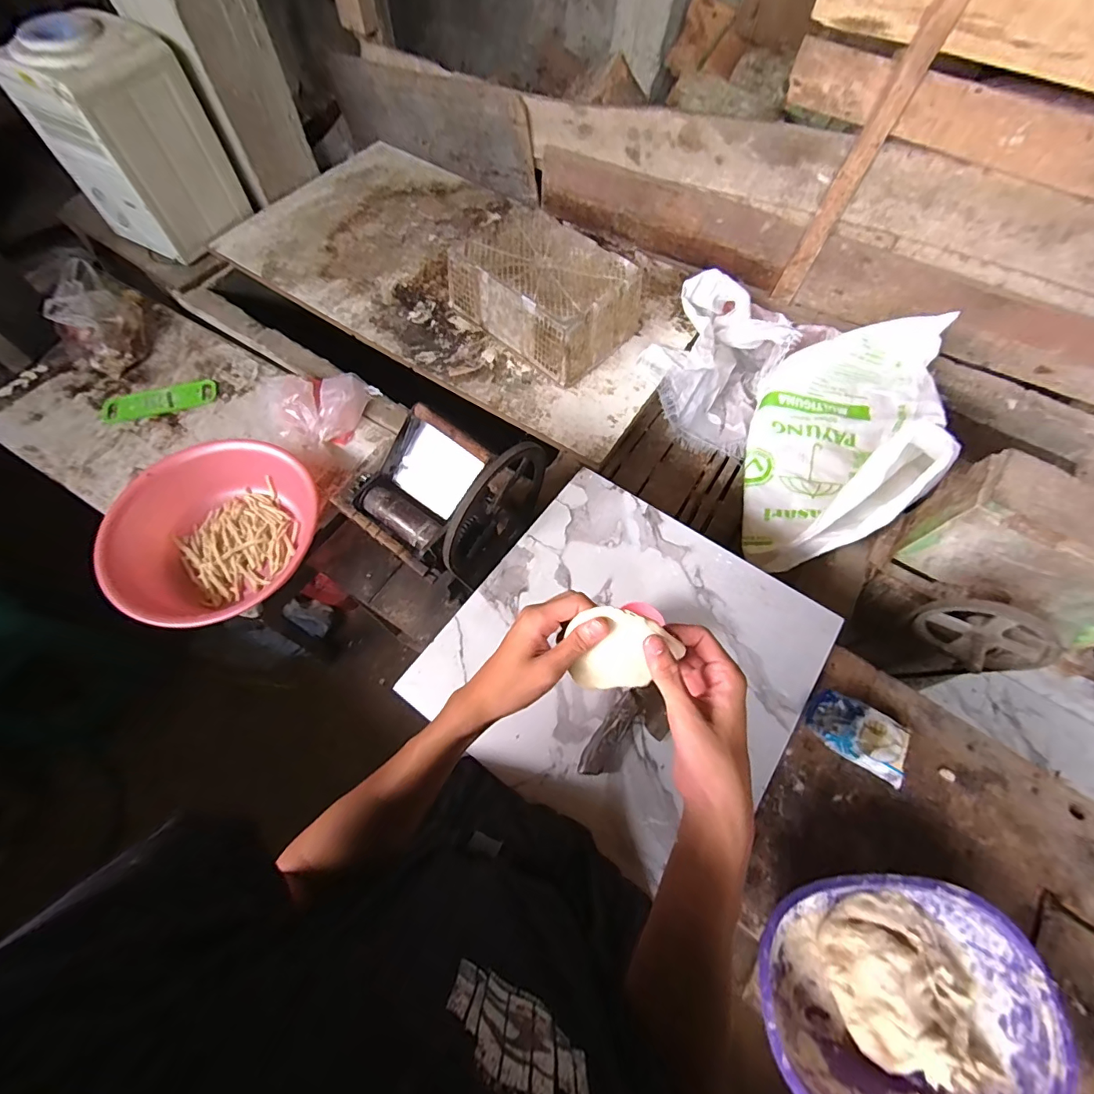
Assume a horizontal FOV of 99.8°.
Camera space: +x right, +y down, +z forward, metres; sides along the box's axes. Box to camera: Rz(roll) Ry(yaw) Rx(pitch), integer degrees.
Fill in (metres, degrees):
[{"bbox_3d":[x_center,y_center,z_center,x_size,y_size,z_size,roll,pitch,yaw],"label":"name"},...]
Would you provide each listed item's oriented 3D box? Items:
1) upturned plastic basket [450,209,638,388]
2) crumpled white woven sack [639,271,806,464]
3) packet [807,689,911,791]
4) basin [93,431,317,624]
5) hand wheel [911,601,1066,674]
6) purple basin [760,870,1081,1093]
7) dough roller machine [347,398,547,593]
[{"bbox_3d":[-0.002,-0.696,1.264,0.456,0.185,0.330,42,70,16],"label":"upturned plastic basket"},{"bbox_3d":[0.474,-0.518,1.313,0.342,0.273,0.373,24,66,9],"label":"crumpled white woven sack"},{"bbox_3d":[0.435,0.258,0.642,0.123,0.019,0.085,29,67,11],"label":"packet"},{"bbox_3d":[-0.698,-0.022,1.004,0.393,0.168,0.404,1,65,-2],"label":"basin"},{"bbox_3d":[0.810,0.174,0.853,0.200,0.178,0.060,26,62,9],"label":"hand wheel"},{"bbox_3d":[0.381,0.493,0.512,0.298,0.080,0.214,6,65,0],"label":"purple basin"},{"bbox_3d":[-0.178,-0.109,0.814,0.246,0.236,0.257,29,67,11],"label":"dough roller machine"}]

